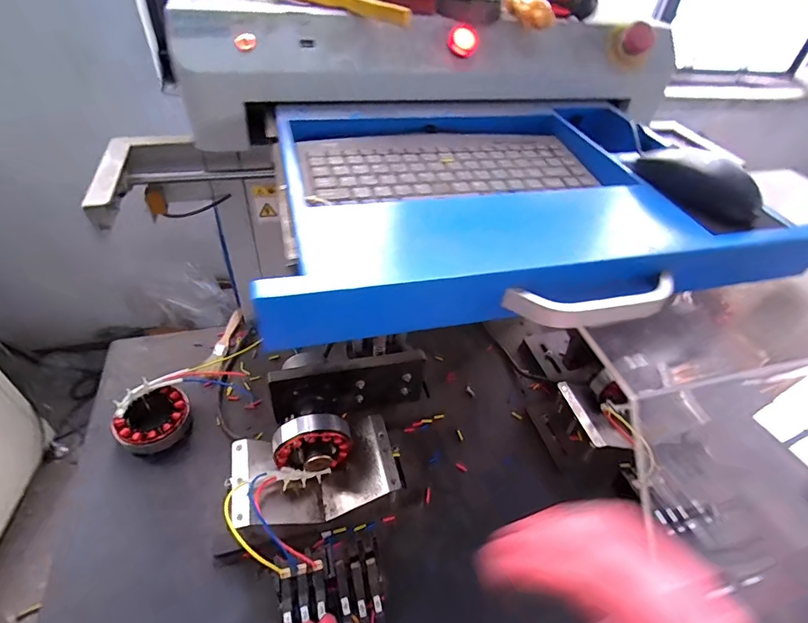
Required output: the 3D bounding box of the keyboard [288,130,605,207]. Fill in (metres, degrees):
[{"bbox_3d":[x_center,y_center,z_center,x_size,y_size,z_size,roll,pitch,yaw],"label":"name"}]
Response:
[{"bbox_3d":[0.046,-0.158,0.454,0.294,0.013,0.133,-8,47,-13],"label":"keyboard"}]

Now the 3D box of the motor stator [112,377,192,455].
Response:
[{"bbox_3d":[-0.329,0.140,0.580,0.086,0.052,0.080,-21,51,-24],"label":"motor stator"}]

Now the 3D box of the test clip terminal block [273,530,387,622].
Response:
[{"bbox_3d":[-0.075,0.288,0.456,0.104,0.030,0.079,-9,47,-14],"label":"test clip terminal block"}]

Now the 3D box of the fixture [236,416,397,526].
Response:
[{"bbox_3d":[-0.102,0.193,0.521,0.177,0.078,0.099,-7,47,-12],"label":"fixture"}]

